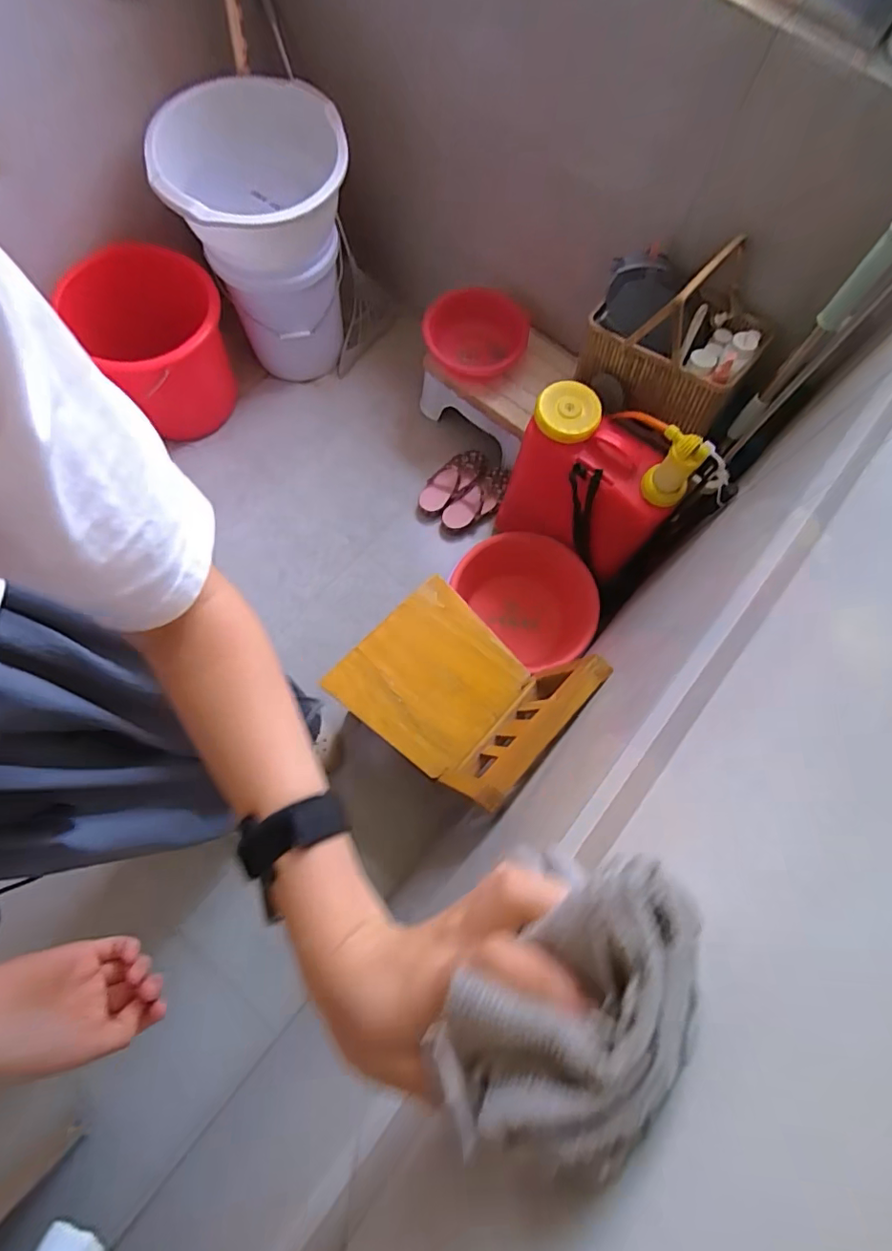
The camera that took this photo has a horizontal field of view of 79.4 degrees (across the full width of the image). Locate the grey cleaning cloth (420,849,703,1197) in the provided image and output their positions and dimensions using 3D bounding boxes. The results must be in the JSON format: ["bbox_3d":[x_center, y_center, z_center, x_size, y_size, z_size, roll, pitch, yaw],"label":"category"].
[{"bbox_3d":[0.038,0.112,0.162,0.057,0.031,0.088,28,76,8],"label":"grey cleaning cloth"}]

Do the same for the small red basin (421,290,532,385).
[{"bbox_3d":[0.070,-0.708,1.297,0.254,0.115,0.207,34,77,10],"label":"small red basin"}]

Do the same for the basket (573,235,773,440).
[{"bbox_3d":[0.426,-0.541,1.010,0.308,0.220,0.235,23,75,7],"label":"basket"}]

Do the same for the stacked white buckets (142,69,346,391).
[{"bbox_3d":[-0.399,-0.898,1.311,0.363,0.513,0.370,0,74,1],"label":"stacked white buckets"}]

